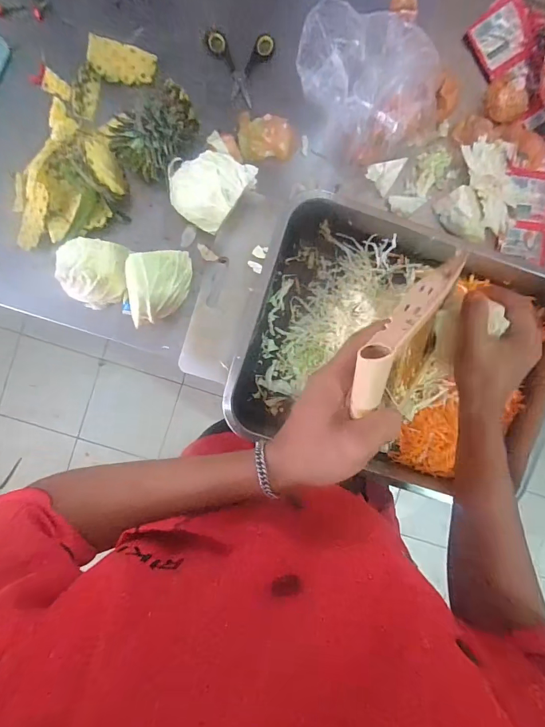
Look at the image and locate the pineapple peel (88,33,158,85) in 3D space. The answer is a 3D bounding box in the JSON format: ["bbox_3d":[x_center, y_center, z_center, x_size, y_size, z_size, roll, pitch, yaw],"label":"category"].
[{"bbox_3d":[-0.214,-0.430,0.552,0.089,0.013,0.050,4,107,-22],"label":"pineapple peel"}]

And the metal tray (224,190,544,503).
[{"bbox_3d":[0.181,-0.010,0.556,0.445,0.092,0.349,17,90,-3],"label":"metal tray"}]

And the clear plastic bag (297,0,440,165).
[{"bbox_3d":[0.133,-0.359,0.515,0.202,0.138,0.133,-10,92,-3],"label":"clear plastic bag"}]

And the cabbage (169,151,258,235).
[{"bbox_3d":[-0.092,-0.242,0.537,0.116,0.077,0.094,28,90,-4],"label":"cabbage"}]

